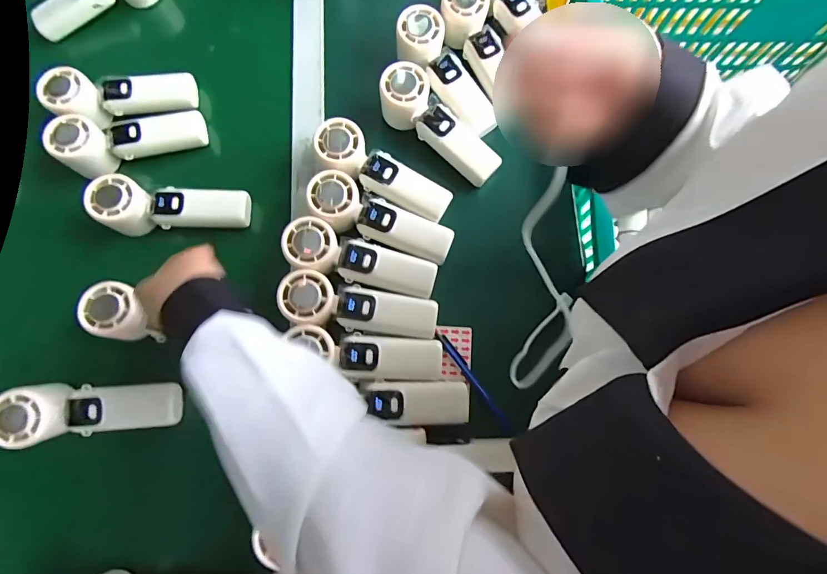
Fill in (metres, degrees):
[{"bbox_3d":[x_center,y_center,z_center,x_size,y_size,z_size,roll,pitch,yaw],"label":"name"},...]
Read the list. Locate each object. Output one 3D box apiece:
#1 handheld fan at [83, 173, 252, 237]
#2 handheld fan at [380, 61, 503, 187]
[{"bbox_3d":[-0.276,-0.089,0.479,0.165,0.070,0.059,1,78,2],"label":"handheld fan"},{"bbox_3d":[0.032,-0.188,0.483,0.162,0.060,0.057,38,81,9],"label":"handheld fan"}]

